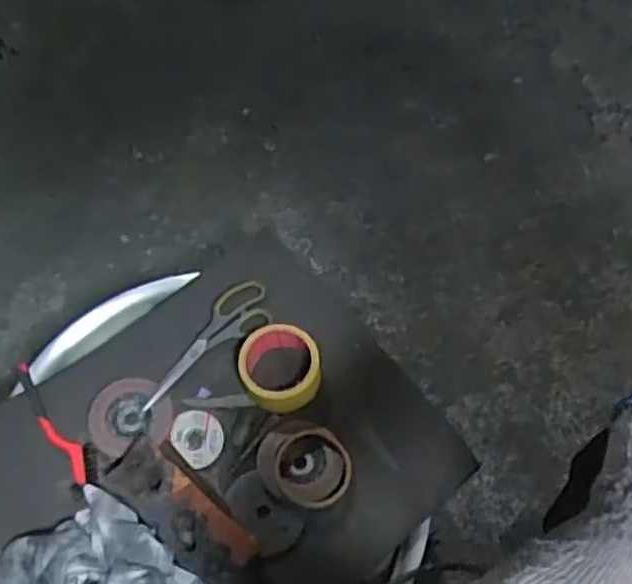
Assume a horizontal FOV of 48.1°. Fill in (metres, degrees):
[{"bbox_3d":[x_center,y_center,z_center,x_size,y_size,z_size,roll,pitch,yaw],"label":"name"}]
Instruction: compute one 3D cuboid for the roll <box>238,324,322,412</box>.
[{"bbox_3d":[-0.039,0.087,0.794,0.087,0.057,0.089,0,65,1],"label":"roll"}]

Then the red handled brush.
[{"bbox_3d":[-0.291,0.148,0.798,0.031,0.032,0.155,-36,69,-14],"label":"red handled brush"}]

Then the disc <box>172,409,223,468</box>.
[{"bbox_3d":[-0.133,0.163,0.799,0.062,0.007,0.055,39,72,17],"label":"disc"}]

